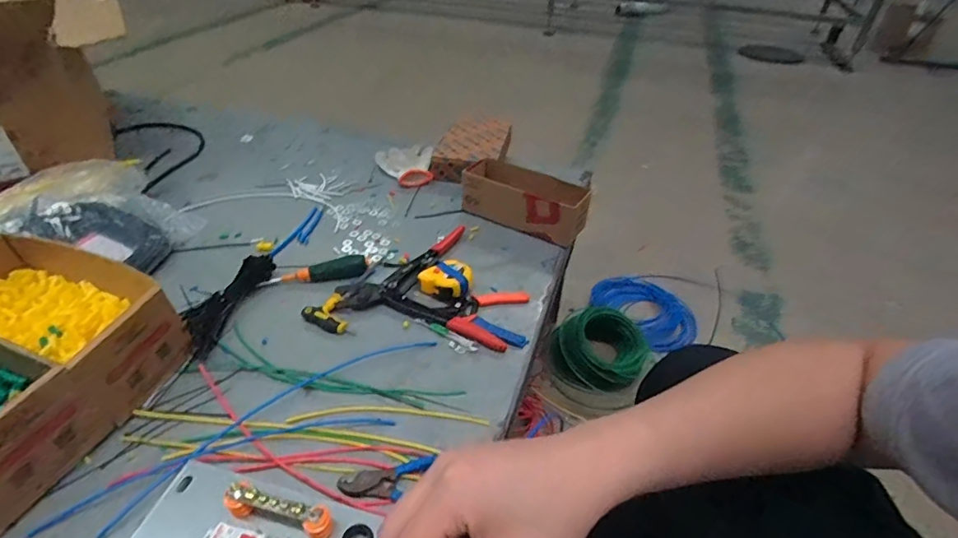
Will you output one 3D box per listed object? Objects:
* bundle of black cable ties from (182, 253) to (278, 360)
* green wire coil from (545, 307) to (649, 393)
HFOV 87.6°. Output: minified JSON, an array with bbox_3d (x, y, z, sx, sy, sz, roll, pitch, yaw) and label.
[{"bbox_3d":[-0.375,0.043,0.734,0.061,0.028,0.192,9,38,9],"label":"bundle of black cable ties"},{"bbox_3d":[0.285,0.189,1.194,0.217,0.110,0.209,21,42,21],"label":"green wire coil"}]

